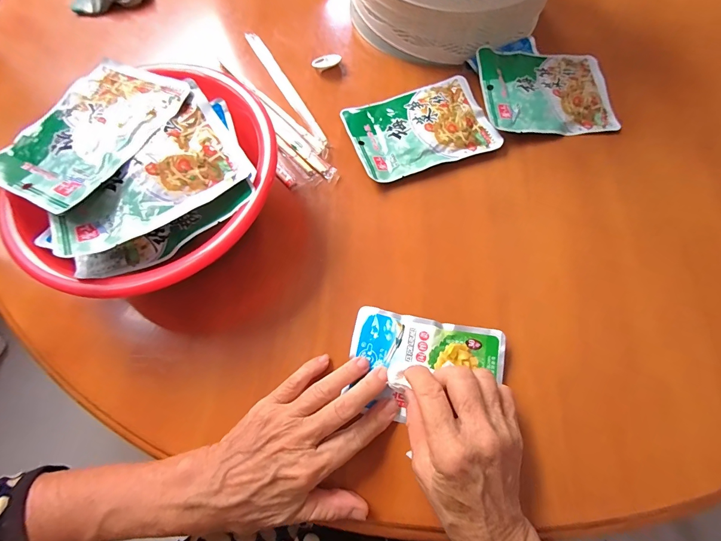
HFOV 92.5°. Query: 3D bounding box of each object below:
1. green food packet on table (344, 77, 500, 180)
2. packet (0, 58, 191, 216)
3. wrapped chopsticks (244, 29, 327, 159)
[{"bbox_3d":[0.065,-0.157,0.381,0.146,0.011,0.108,-18,69,-5],"label":"green food packet on table"},{"bbox_3d":[-0.230,-0.122,0.294,0.107,0.015,0.152,26,72,12],"label":"packet"},{"bbox_3d":[-0.085,-0.213,0.406,0.016,0.010,0.211,-28,70,-9],"label":"wrapped chopsticks"}]

